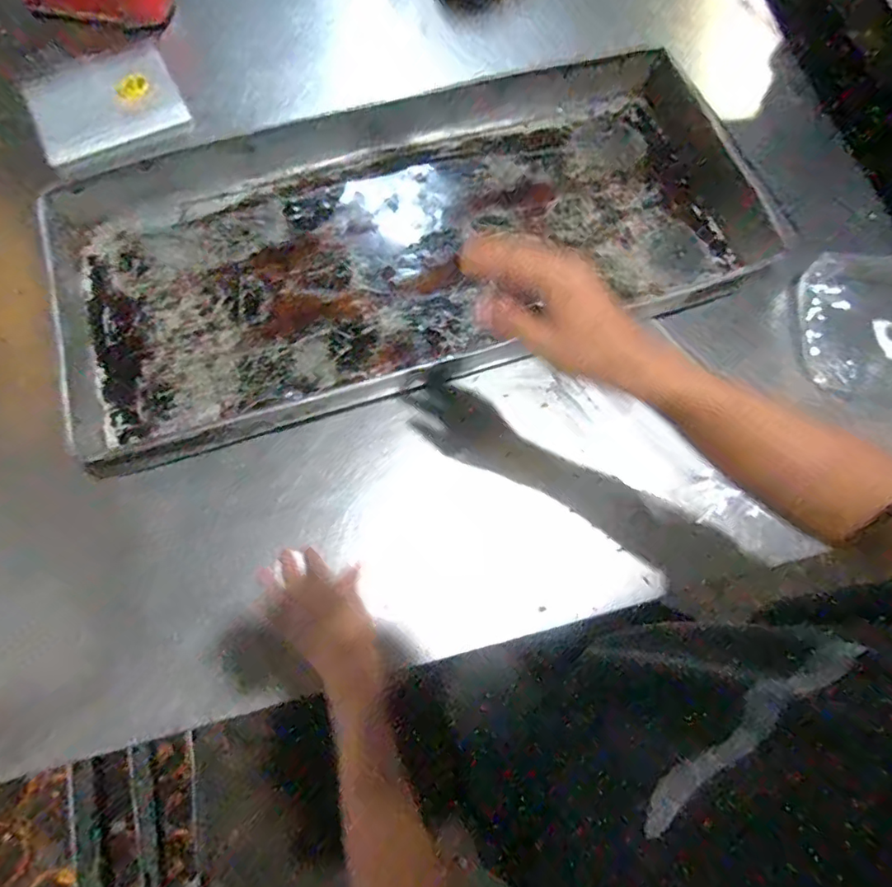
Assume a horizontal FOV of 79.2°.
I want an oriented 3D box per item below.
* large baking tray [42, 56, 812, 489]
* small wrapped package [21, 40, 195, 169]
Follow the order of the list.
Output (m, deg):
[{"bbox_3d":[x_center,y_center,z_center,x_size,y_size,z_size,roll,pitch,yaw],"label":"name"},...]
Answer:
[{"bbox_3d":[-0.051,-0.273,0.665,0.840,0.058,0.417,-19,75,-7],"label":"large baking tray"},{"bbox_3d":[-0.470,-0.471,0.744,0.191,0.030,0.140,-27,76,-9],"label":"small wrapped package"}]

